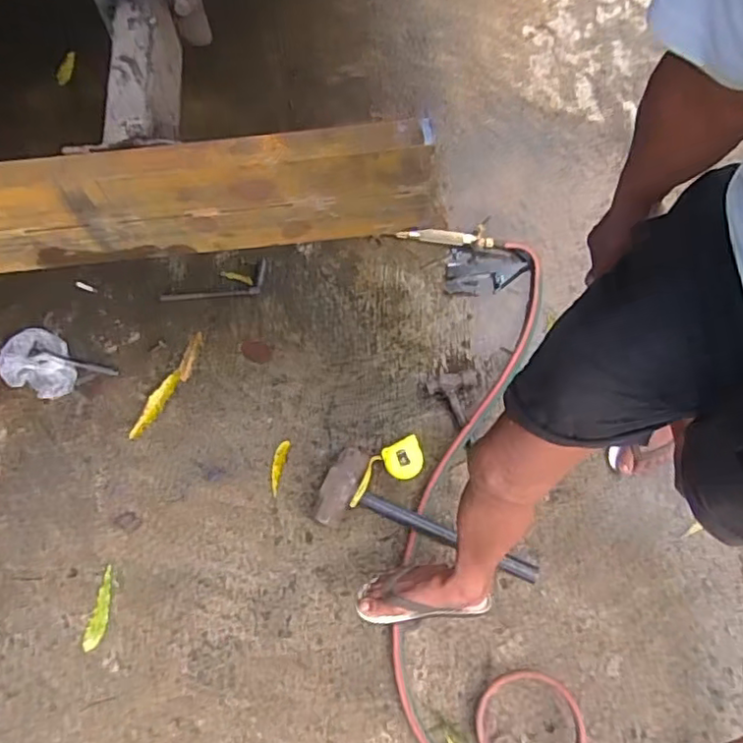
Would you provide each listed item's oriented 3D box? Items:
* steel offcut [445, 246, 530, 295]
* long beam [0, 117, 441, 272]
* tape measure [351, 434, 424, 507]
[{"bbox_3d":[0.262,-0.227,1.373,0.177,0.020,0.114,6,72,4],"label":"steel offcut"},{"bbox_3d":[-0.514,-0.164,0.683,1.173,0.155,0.052,-6,75,-1],"label":"long beam"},{"bbox_3d":[0.025,0.199,1.226,0.172,0.038,0.078,-24,73,-6],"label":"tape measure"}]

